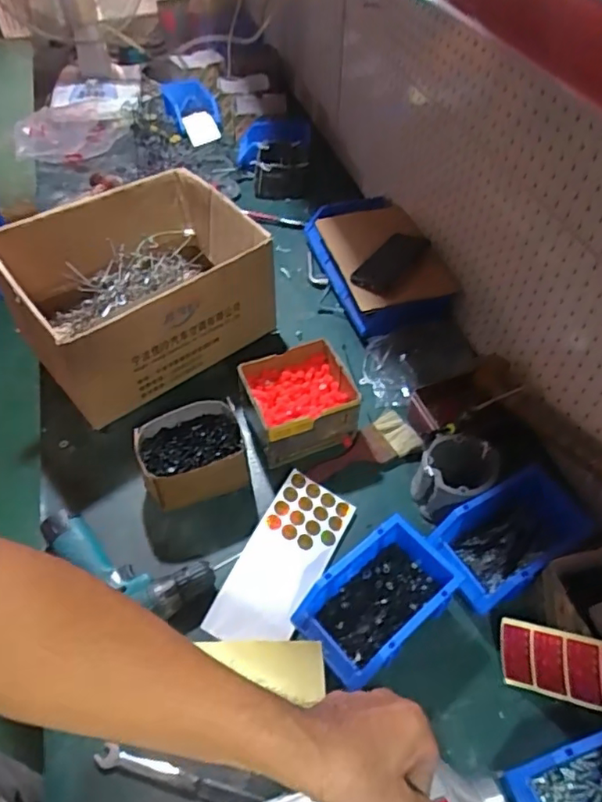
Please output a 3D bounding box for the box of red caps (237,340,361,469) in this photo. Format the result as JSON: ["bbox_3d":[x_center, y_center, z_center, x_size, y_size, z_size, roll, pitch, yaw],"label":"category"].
[{"bbox_3d":[-0.004,0.001,0.857,0.156,0.085,0.140,-16,52,-14],"label":"box of red caps"}]

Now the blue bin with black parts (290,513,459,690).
[{"bbox_3d":[0.095,0.239,0.679,0.193,0.066,0.120,-34,59,-26],"label":"blue bin with black parts"}]

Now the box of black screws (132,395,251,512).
[{"bbox_3d":[-0.155,0.078,0.804,0.149,0.080,0.116,-17,53,-15],"label":"box of black screws"}]

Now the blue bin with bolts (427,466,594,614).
[{"bbox_3d":[0.273,0.180,0.732,0.203,0.075,0.118,-23,54,-19],"label":"blue bin with bolts"}]

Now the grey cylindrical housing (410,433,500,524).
[{"bbox_3d":[0.213,0.110,0.791,0.101,0.069,0.126,27,55,20],"label":"grey cylindrical housing"}]

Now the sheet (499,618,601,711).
[{"bbox_3d":[0.303,0.290,0.595,0.011,0.075,0.184,-8,1,-43],"label":"sheet"}]

